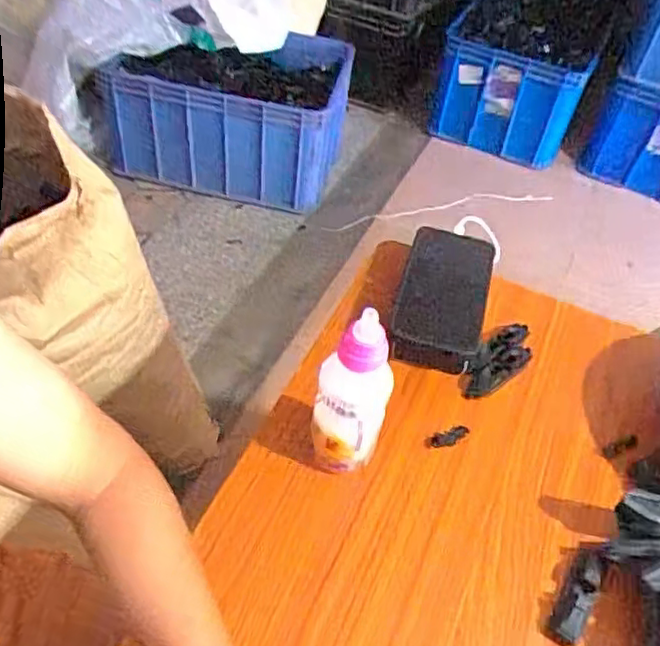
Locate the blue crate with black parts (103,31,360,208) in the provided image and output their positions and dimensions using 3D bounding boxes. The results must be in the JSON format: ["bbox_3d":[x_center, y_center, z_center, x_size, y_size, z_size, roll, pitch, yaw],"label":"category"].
[{"bbox_3d":[-0.265,-0.580,1.730,0.579,0.340,0.353,13,48,5],"label":"blue crate with black parts"}]

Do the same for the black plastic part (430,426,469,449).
[{"bbox_3d":[0.100,0.095,0.536,0.036,0.004,0.013,-17,52,-21],"label":"black plastic part"}]

